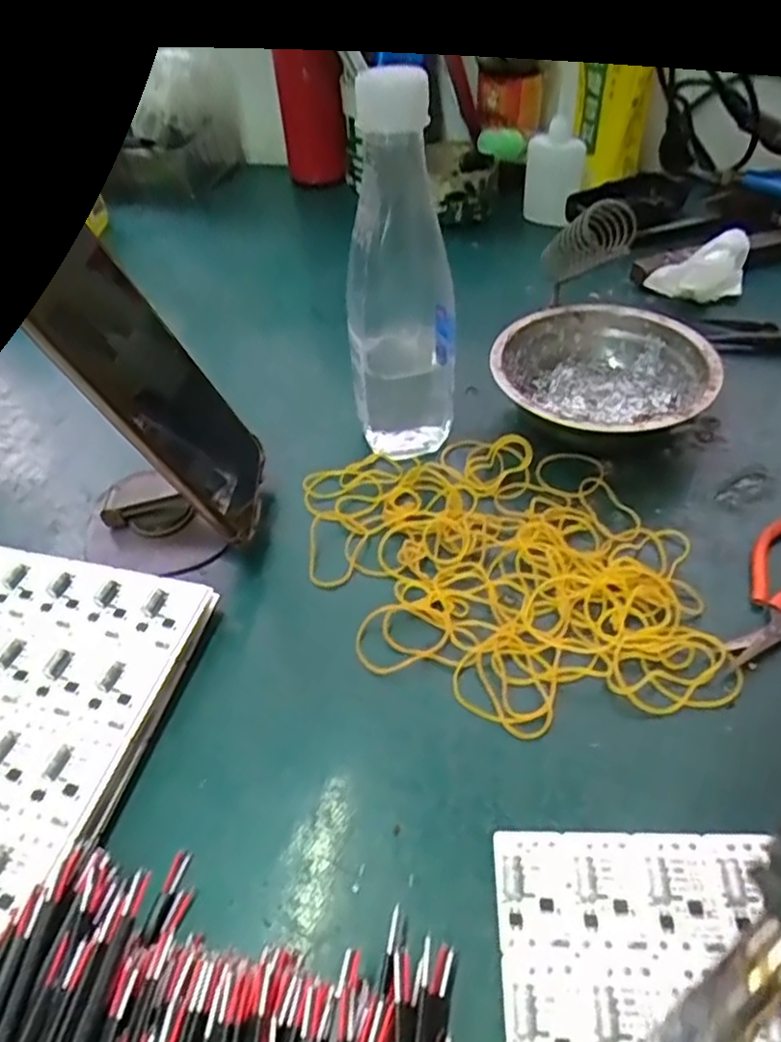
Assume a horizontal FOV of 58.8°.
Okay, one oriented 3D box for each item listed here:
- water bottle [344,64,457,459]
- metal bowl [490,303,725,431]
[{"bbox_3d":[0.006,-0.124,0.363,0.056,0.189,0.050,1,46,4],"label":"water bottle"},{"bbox_3d":[0.125,-0.080,0.418,0.123,0.047,0.123,9,47,12],"label":"metal bowl"}]

